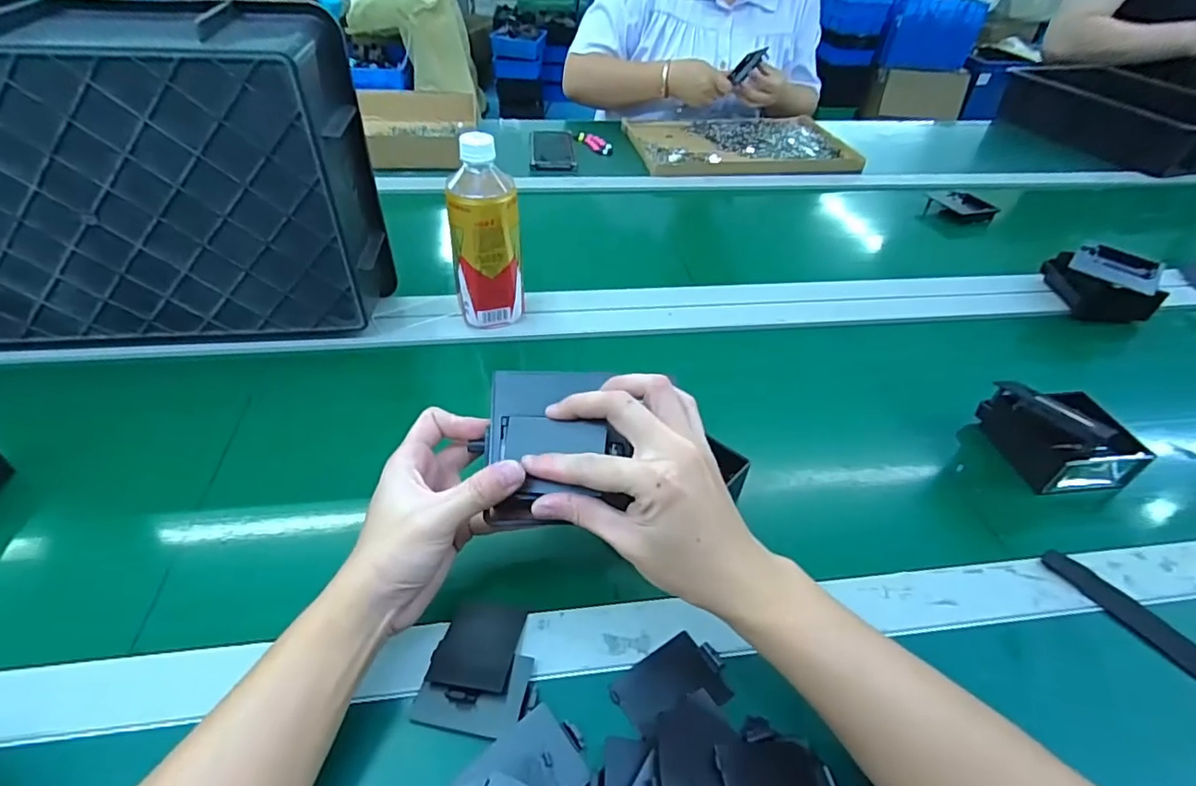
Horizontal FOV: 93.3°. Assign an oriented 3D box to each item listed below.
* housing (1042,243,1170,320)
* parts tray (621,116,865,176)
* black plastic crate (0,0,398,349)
[{"bbox_3d":[0.588,-0.126,0.664,0.117,0.064,0.069,34,51,29],"label":"housing"},{"bbox_3d":[0.258,-0.466,1.056,0.389,0.032,0.289,-5,43,-9],"label":"parts tray"},{"bbox_3d":[-0.415,-0.171,0.483,0.412,0.252,0.097,-4,43,-8],"label":"black plastic crate"}]

